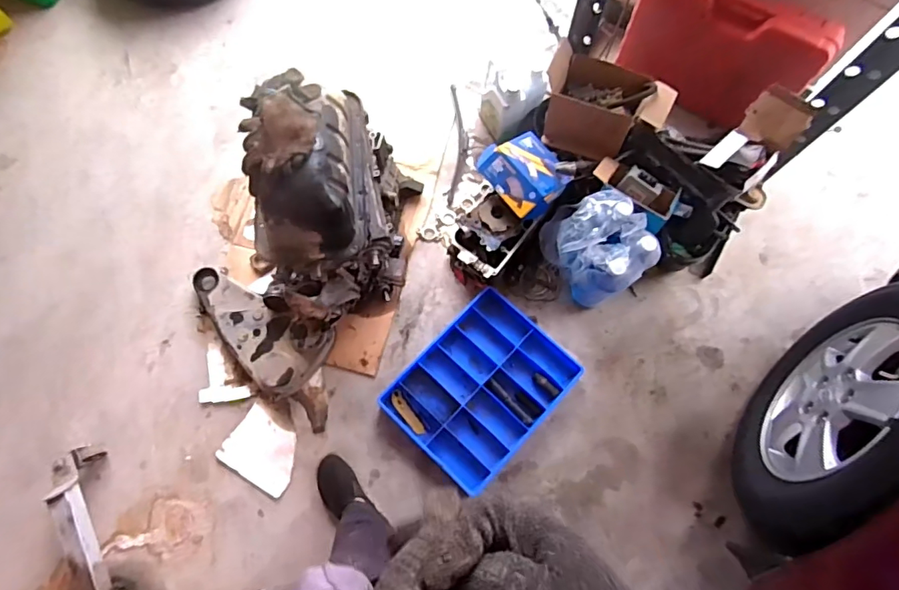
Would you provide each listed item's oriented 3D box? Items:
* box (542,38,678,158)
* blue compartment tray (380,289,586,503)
[{"bbox_3d":[0.407,-0.511,1.346,0.321,0.179,0.229,29,76,8],"label":"box"},{"bbox_3d":[0.088,0.251,1.383,0.363,0.045,0.457,44,79,11],"label":"blue compartment tray"}]

